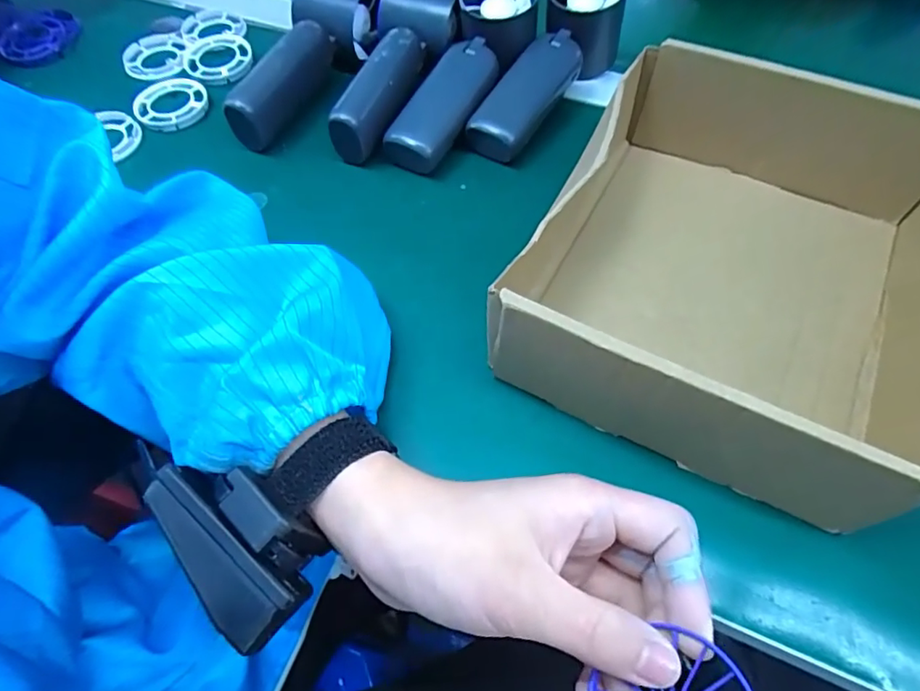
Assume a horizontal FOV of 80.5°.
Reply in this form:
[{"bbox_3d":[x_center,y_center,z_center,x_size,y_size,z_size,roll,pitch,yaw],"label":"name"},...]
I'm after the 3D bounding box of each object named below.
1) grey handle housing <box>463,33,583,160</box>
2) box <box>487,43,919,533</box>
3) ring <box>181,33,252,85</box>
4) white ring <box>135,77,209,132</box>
[{"bbox_3d":[0.043,-0.169,0.367,0.037,0.030,0.100,32,65,19],"label":"grey handle housing"},{"bbox_3d":[0.134,-0.048,0.276,0.172,0.078,0.211,24,63,16],"label":"box"},{"bbox_3d":[-0.191,-0.223,0.424,0.055,0.010,0.055,-6,59,-2],"label":"ring"},{"bbox_3d":[-0.211,-0.176,0.397,0.050,0.009,0.051,-1,59,2],"label":"white ring"}]

